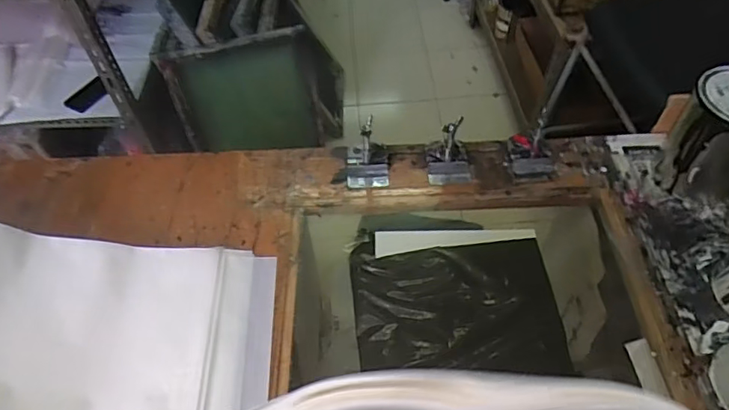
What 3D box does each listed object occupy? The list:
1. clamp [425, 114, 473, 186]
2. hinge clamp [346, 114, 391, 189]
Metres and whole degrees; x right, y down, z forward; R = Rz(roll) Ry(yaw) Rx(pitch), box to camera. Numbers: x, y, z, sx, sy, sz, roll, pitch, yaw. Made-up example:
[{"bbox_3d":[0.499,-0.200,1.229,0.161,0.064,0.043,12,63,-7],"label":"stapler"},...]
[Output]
[{"bbox_3d":[0.124,-0.085,0.768,0.064,0.079,0.084,-5,53,-1],"label":"clamp"},{"bbox_3d":[0.005,-0.081,0.773,0.063,0.088,0.079,-1,53,1],"label":"hinge clamp"}]

